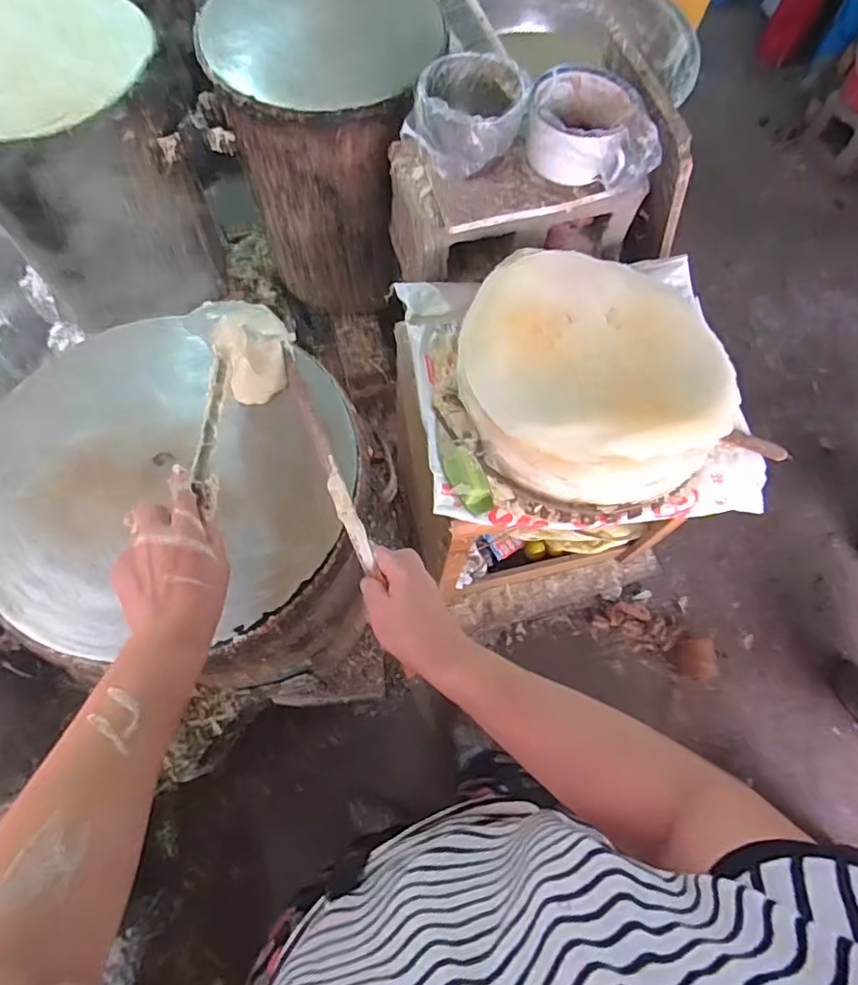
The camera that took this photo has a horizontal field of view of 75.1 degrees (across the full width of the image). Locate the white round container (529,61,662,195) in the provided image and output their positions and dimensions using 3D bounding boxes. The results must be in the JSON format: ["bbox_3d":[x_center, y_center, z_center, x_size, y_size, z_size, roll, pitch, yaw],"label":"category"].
[{"bbox_3d":[0.240,-0.548,0.840,0.190,0.085,0.160,6,67,0],"label":"white round container"}]

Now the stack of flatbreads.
[{"bbox_3d":[0.226,-0.171,0.788,0.368,0.112,0.367,1,68,-3],"label":"stack of flatbreads"}]

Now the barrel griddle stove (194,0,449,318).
[{"bbox_3d":[-0.183,-0.635,1.092,0.361,0.482,0.348,-17,69,-10],"label":"barrel griddle stove"}]

